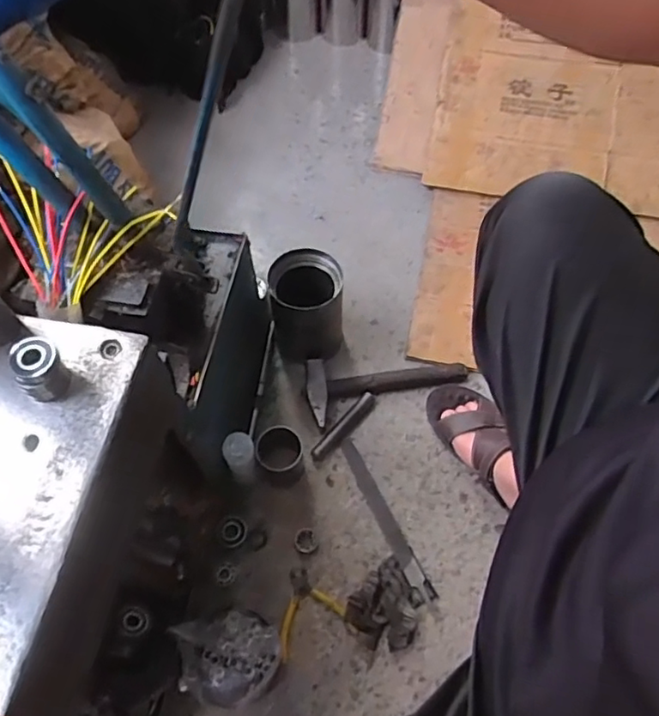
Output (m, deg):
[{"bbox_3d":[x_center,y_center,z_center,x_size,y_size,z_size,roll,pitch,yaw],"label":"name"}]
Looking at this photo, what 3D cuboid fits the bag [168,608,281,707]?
[{"bbox_3d":[-0.130,0.388,0.756,0.128,0.101,0.112,-2,60,-1],"label":"bag"}]

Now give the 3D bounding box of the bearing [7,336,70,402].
[{"bbox_3d":[-0.248,0.010,0.495,0.040,0.041,0.038,0,60,0],"label":"bearing"}]

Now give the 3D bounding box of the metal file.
[{"bbox_3d":[0.086,0.250,0.884,0.023,0.009,0.280,-22,62,-12],"label":"metal file"}]

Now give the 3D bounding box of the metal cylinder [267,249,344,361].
[{"bbox_3d":[-0.039,-0.081,0.980,0.119,0.186,0.116,0,60,0],"label":"metal cylinder"}]

